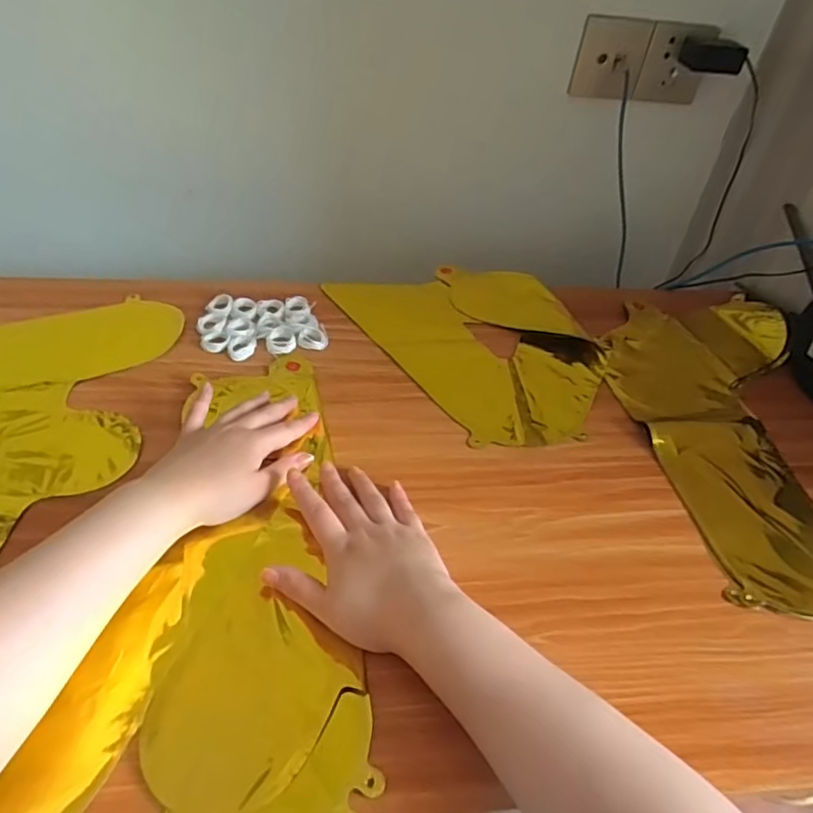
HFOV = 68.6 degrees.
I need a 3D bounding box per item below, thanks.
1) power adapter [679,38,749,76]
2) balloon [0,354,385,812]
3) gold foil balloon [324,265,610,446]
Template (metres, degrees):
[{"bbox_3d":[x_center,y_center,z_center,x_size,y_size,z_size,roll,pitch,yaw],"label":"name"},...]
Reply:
[{"bbox_3d":[0.378,-0.433,0.737,0.076,0.036,0.022,22,46,16],"label":"power adapter"},{"bbox_3d":[-0.116,0.118,0.460,0.201,0.017,0.427,7,44,0],"label":"balloon"},{"bbox_3d":[0.091,-0.077,0.673,0.230,0.010,0.310,-20,50,-24],"label":"gold foil balloon"}]

